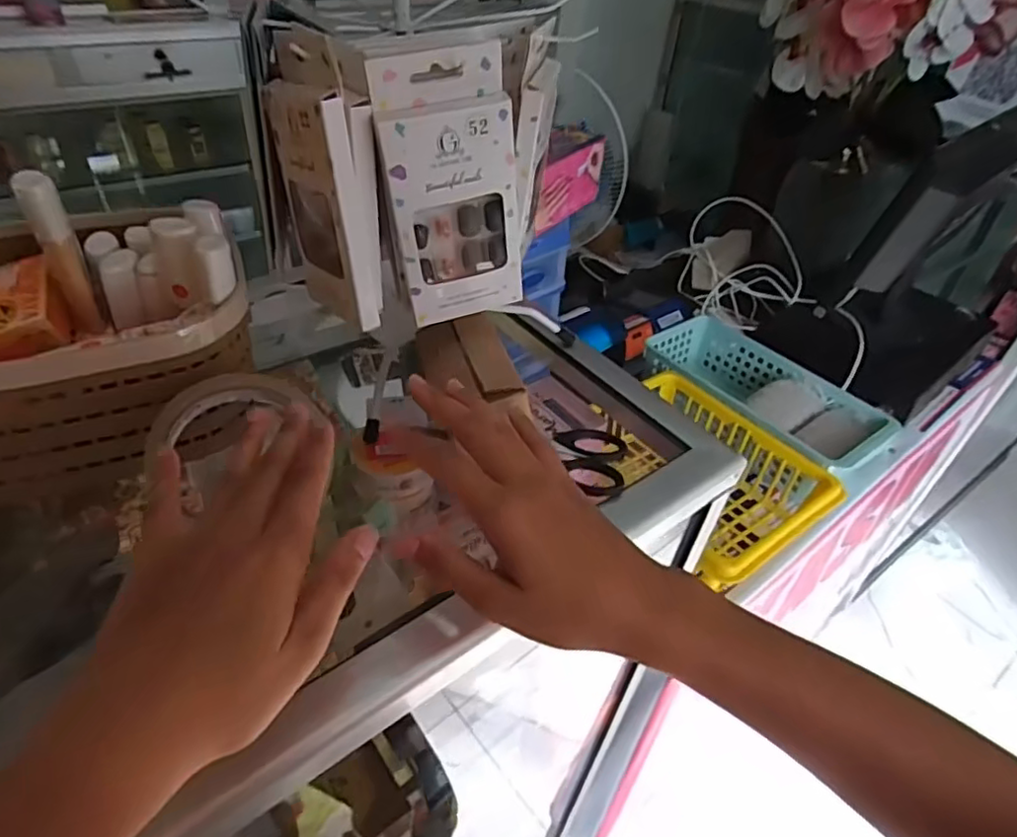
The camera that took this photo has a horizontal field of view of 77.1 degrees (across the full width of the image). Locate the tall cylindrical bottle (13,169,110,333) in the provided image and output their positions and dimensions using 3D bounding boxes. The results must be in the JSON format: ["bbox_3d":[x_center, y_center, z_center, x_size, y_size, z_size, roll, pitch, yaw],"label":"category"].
[{"bbox_3d":[-0.258,-0.093,0.372,0.019,0.097,0.016,-23,48,-29],"label":"tall cylindrical bottle"}]

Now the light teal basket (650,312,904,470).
[{"bbox_3d":[0.309,-0.025,0.816,0.143,0.076,0.301,-26,50,-32],"label":"light teal basket"}]

